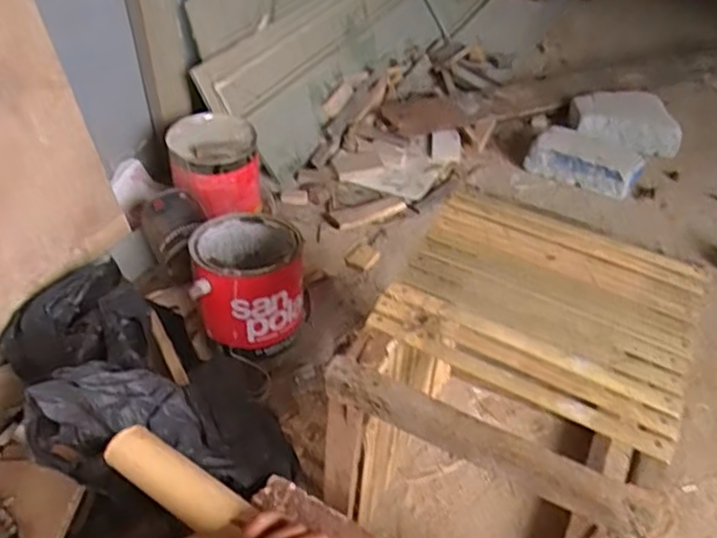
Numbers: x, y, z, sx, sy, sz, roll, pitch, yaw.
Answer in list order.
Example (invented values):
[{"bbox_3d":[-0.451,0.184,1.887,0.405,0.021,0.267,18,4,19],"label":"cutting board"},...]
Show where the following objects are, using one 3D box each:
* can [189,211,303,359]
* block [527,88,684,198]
[{"bbox_3d":[-0.160,0.022,0.919,0.156,0.169,0.164,-8,34,-9],"label":"can"},{"bbox_3d":[0.542,-0.284,1.365,0.241,0.073,0.359,27,50,25],"label":"block"}]

